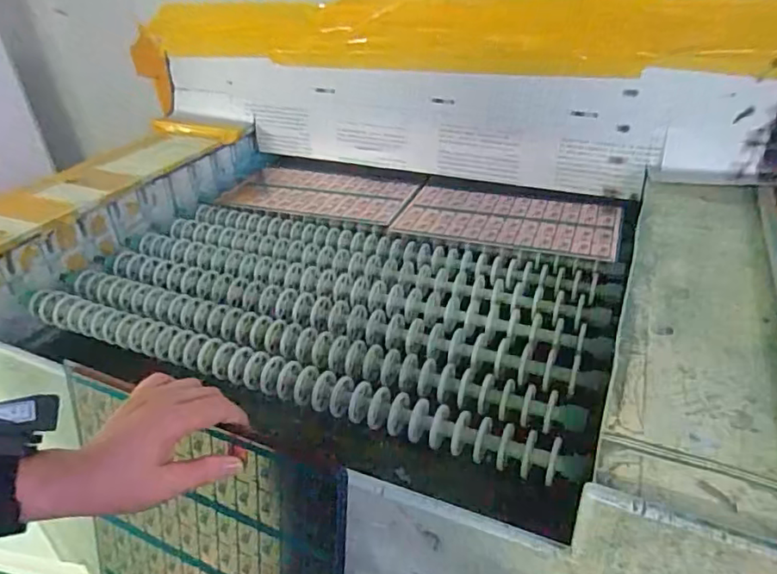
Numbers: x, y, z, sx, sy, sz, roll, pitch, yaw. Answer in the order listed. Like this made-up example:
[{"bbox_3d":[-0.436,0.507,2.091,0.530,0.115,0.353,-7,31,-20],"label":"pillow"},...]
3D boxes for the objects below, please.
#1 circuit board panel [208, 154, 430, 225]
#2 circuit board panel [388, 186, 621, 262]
[{"bbox_3d":[-0.116,-0.162,0.908,0.310,0.017,0.185,11,35,21],"label":"circuit board panel"},{"bbox_3d":[0.171,-0.098,0.794,0.298,0.007,0.164,10,36,20],"label":"circuit board panel"}]

